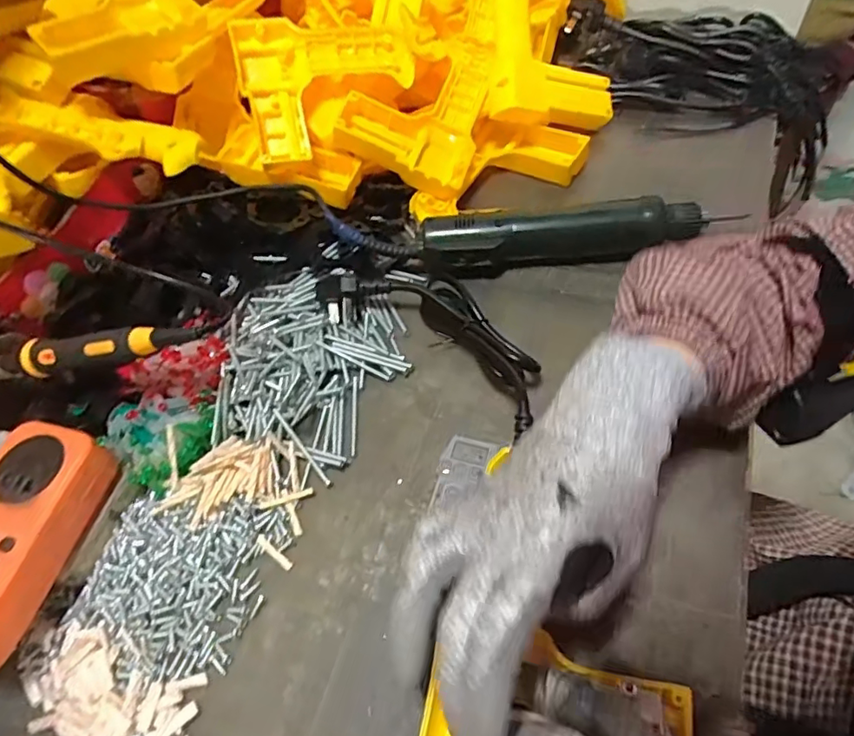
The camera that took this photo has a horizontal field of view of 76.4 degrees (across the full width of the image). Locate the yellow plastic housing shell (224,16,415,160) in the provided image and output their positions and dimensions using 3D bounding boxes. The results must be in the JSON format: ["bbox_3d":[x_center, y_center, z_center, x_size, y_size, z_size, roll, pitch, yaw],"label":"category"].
[{"bbox_3d":[-0.084,-0.248,0.475,0.144,0.029,0.113,-15,98,-6],"label":"yellow plastic housing shell"}]

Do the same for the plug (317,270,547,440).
[{"bbox_3d":[0.004,-0.033,0.396,0.192,0.034,0.076,34,66,26],"label":"plug"}]

